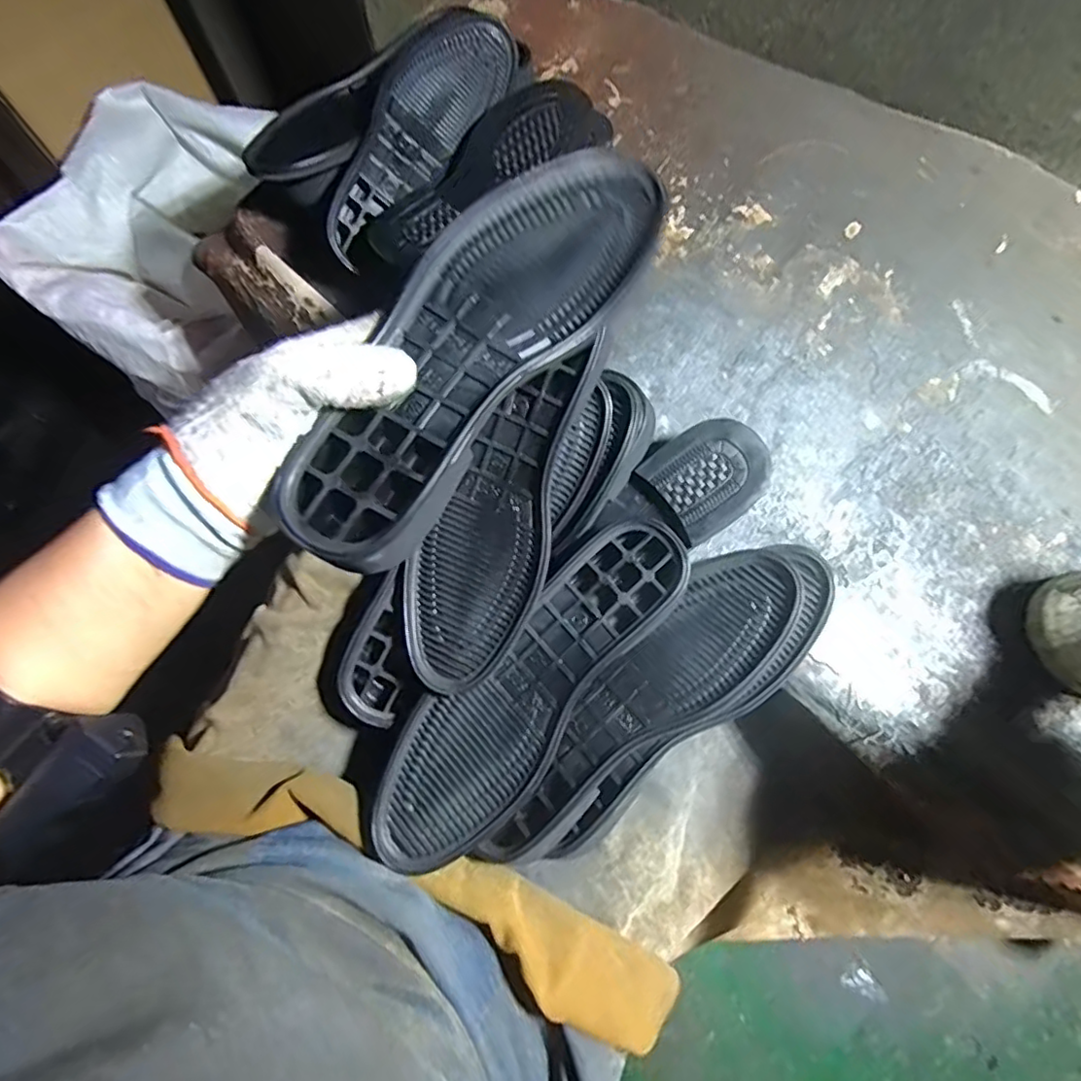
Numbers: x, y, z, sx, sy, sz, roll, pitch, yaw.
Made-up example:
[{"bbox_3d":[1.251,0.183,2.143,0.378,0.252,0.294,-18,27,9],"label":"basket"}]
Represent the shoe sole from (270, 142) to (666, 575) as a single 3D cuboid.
[{"bbox_3d":[-0.029,-0.109,0.319,0.090,0.030,0.280,32,76,10],"label":"shoe sole"}]

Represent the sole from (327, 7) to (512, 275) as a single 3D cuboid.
[{"bbox_3d":[-0.111,-0.362,0.524,0.026,0.078,0.274,17,73,50],"label":"sole"}]

